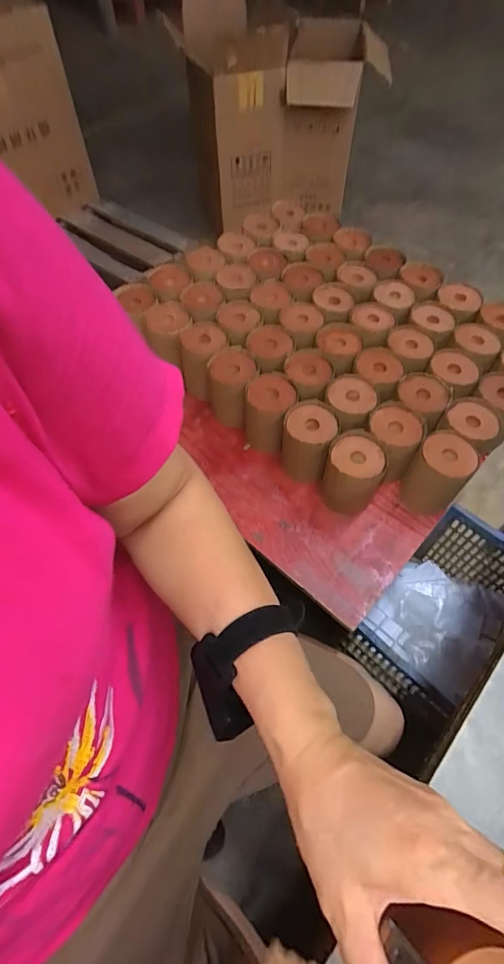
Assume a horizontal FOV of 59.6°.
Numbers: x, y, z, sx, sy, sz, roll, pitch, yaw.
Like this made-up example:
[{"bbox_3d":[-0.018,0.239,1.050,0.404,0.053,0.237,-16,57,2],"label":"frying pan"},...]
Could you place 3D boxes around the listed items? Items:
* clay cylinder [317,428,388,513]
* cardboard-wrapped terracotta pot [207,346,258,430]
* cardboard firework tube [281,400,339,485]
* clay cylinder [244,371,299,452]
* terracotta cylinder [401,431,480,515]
[{"bbox_3d":[0.157,-0.012,0.690,0.083,0.115,0.082,21,61,13],"label":"clay cylinder"},{"bbox_3d":[-0.033,-0.155,0.773,0.081,0.121,0.093,-6,58,-3],"label":"cardboard-wrapped terracotta pot"},{"bbox_3d":[0.090,-0.062,0.712,0.080,0.107,0.089,16,60,10],"label":"cardboard firework tube"},{"bbox_3d":[0.030,-0.114,0.747,0.079,0.110,0.079,7,59,5],"label":"clay cylinder"},{"bbox_3d":[0.284,-0.011,0.678,0.080,0.100,0.094,32,64,18],"label":"terracotta cylinder"}]

